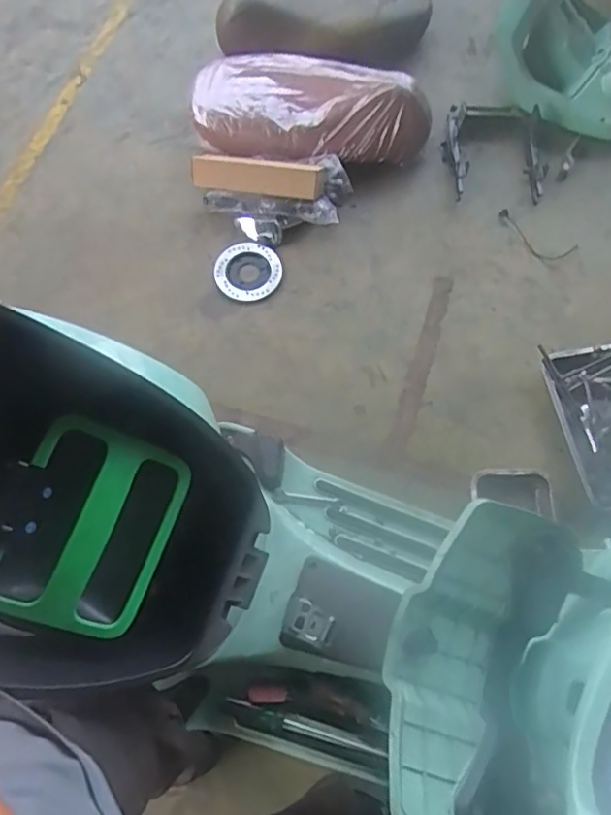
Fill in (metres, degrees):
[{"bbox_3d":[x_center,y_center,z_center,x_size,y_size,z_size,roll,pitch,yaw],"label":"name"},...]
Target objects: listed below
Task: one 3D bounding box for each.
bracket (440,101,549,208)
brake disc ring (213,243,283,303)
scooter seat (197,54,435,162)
[{"bbox_3d":[0.504,-0.679,1.550,0.269,0.048,0.283,2,72,2],"label":"bracket"},{"bbox_3d":[-0.145,-0.342,1.471,0.164,0.023,0.154,0,72,1],"label":"brake disc ring"},{"bbox_3d":[0.013,-0.787,1.539,0.615,0.160,0.289,1,70,1],"label":"scooter seat"}]

